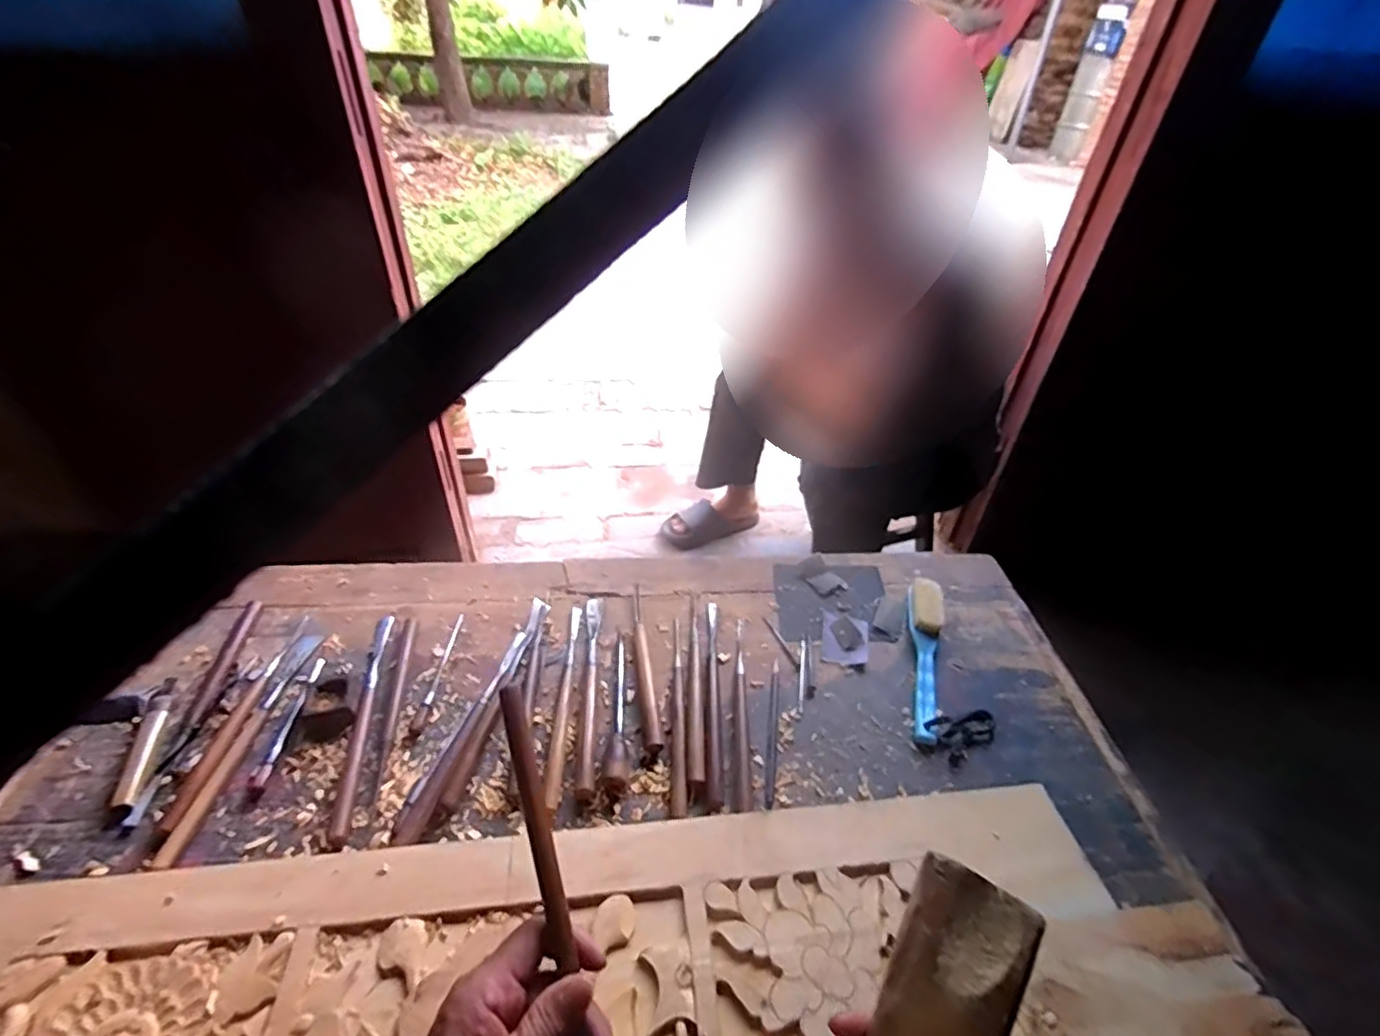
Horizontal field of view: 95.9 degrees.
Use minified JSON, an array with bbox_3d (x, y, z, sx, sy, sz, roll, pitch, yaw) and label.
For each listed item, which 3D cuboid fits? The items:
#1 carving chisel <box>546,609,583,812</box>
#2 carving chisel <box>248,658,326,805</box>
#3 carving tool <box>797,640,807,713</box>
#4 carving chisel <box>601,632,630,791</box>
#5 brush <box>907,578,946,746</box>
[{"bbox_3d":[-0.135,0.192,0.674,0.013,0.012,0.249,0,41,-3],"label":"carving chisel"},{"bbox_3d":[-0.412,0.213,0.642,0.017,0.016,0.159,3,41,-1],"label":"carving chisel"},{"bbox_3d":[0.129,0.179,0.711,0.009,0.004,0.097,8,41,6],"label":"carving tool"},{"bbox_3d":[-0.074,0.197,0.664,0.025,0.023,0.179,1,41,-3],"label":"carving chisel"},{"bbox_3d":[0.273,0.154,0.725,0.038,0.036,0.230,13,42,11],"label":"brush"}]

